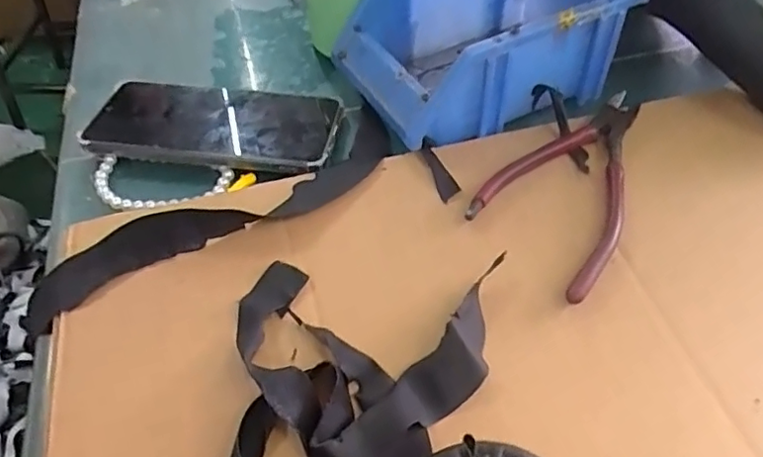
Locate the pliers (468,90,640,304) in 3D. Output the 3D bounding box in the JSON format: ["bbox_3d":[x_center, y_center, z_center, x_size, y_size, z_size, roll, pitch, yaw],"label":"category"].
[{"bbox_3d":[0.116,-0.032,0.355,0.078,0.008,0.165,28,56,22],"label":"pliers"}]

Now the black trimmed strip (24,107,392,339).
[{"bbox_3d":[-0.086,-0.012,0.345,0.241,0.030,0.054,-32,56,-23],"label":"black trimmed strip"}]

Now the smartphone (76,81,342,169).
[{"bbox_3d":[-0.113,-0.075,0.390,0.164,0.009,0.075,6,51,6],"label":"smartphone"}]

